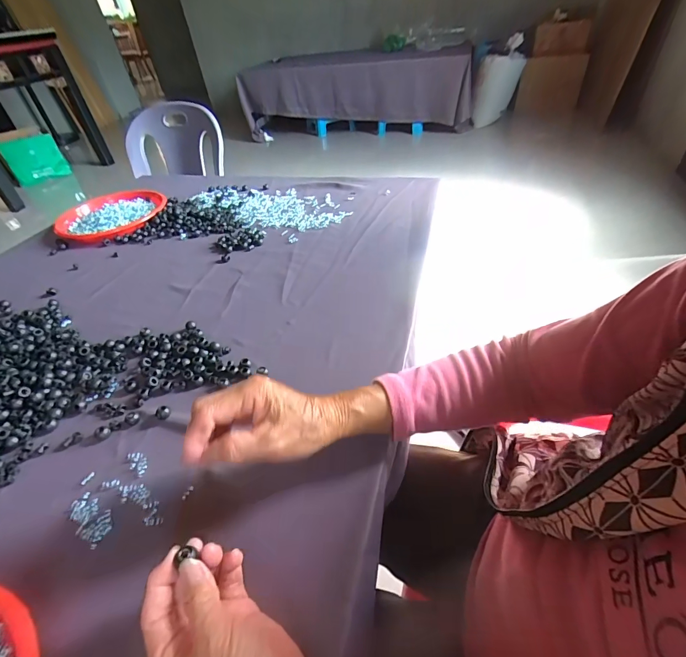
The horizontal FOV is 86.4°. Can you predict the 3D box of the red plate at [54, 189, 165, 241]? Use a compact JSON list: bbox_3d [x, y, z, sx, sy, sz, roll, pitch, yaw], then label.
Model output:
[{"bbox_3d":[-0.534,-0.268,0.840,0.213,0.025,0.208,-1,48,1],"label":"red plate"}]

